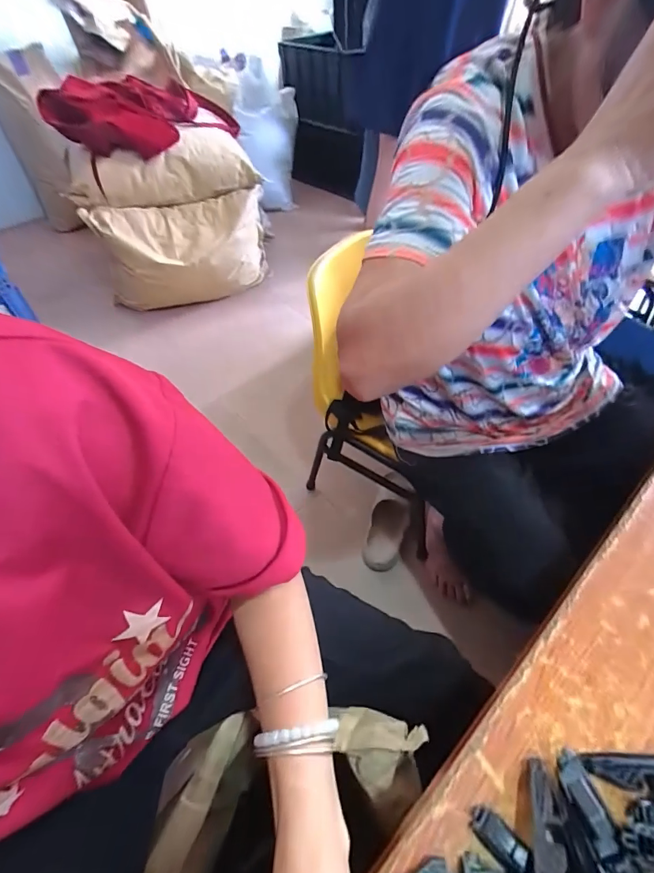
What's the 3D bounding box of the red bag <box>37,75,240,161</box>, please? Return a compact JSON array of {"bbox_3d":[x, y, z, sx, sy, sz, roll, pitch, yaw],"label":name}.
[{"bbox_3d":[-0.634,-1.171,1.428,0.685,0.197,0.309,-32,58,-20],"label":"red bag"}]

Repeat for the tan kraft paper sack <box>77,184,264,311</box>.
[{"bbox_3d":[-0.516,-0.693,1.501,0.606,0.334,0.298,-17,54,-11],"label":"tan kraft paper sack"}]

